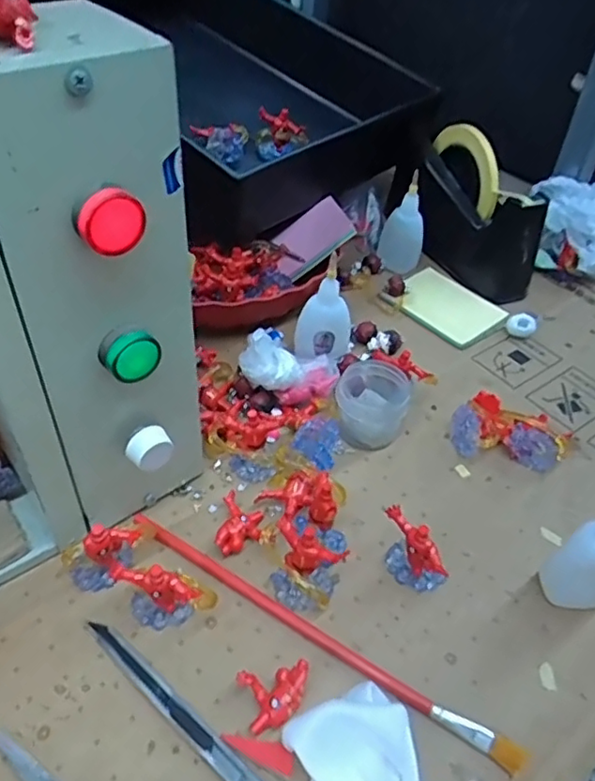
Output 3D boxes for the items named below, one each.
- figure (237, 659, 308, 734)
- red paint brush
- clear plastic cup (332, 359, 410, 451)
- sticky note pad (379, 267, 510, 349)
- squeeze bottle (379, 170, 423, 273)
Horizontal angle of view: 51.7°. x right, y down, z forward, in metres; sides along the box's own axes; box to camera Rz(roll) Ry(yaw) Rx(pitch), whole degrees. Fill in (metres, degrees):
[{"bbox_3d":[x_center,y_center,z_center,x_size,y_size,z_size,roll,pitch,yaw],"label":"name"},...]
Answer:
[{"bbox_3d":[-0.012,0.163,0.326,0.037,0.015,0.028,-3,44,-7],"label":"figure"},{"bbox_3d":[0.006,0.138,0.359,0.257,0.008,0.012,25,47,21],"label":"red paint brush"},{"bbox_3d":[0.056,0.009,0.471,0.052,0.043,0.068,12,44,9],"label":"clear plastic cup"},{"bbox_3d":[0.144,-0.084,0.595,0.081,0.011,0.108,-30,53,-31],"label":"sticky note pad"},{"bbox_3d":[0.107,-0.168,0.616,0.039,0.092,0.031,-2,43,-6],"label":"squeeze bottle"}]

